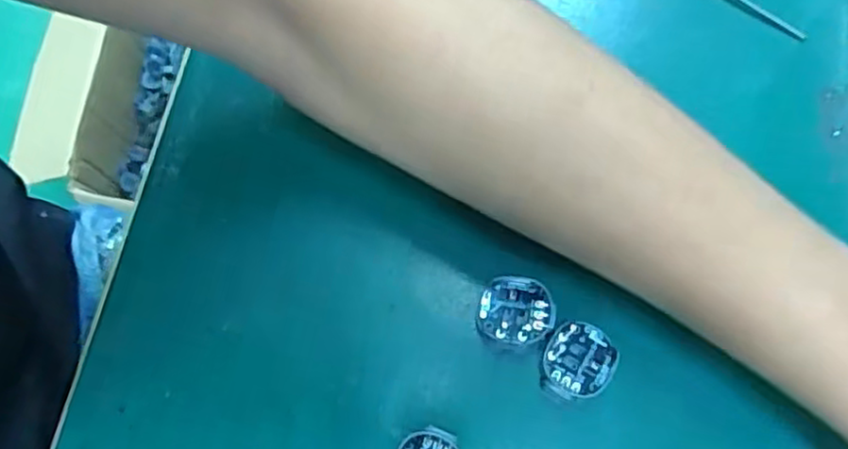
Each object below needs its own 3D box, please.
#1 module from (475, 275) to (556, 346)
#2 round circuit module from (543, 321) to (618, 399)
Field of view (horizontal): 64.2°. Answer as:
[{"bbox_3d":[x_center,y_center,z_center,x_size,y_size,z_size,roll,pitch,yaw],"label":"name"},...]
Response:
[{"bbox_3d":[0.034,0.032,0.250,0.027,0.006,0.024,11,73,5],"label":"module"},{"bbox_3d":[0.056,0.049,0.244,0.025,0.006,0.026,0,73,1],"label":"round circuit module"}]

